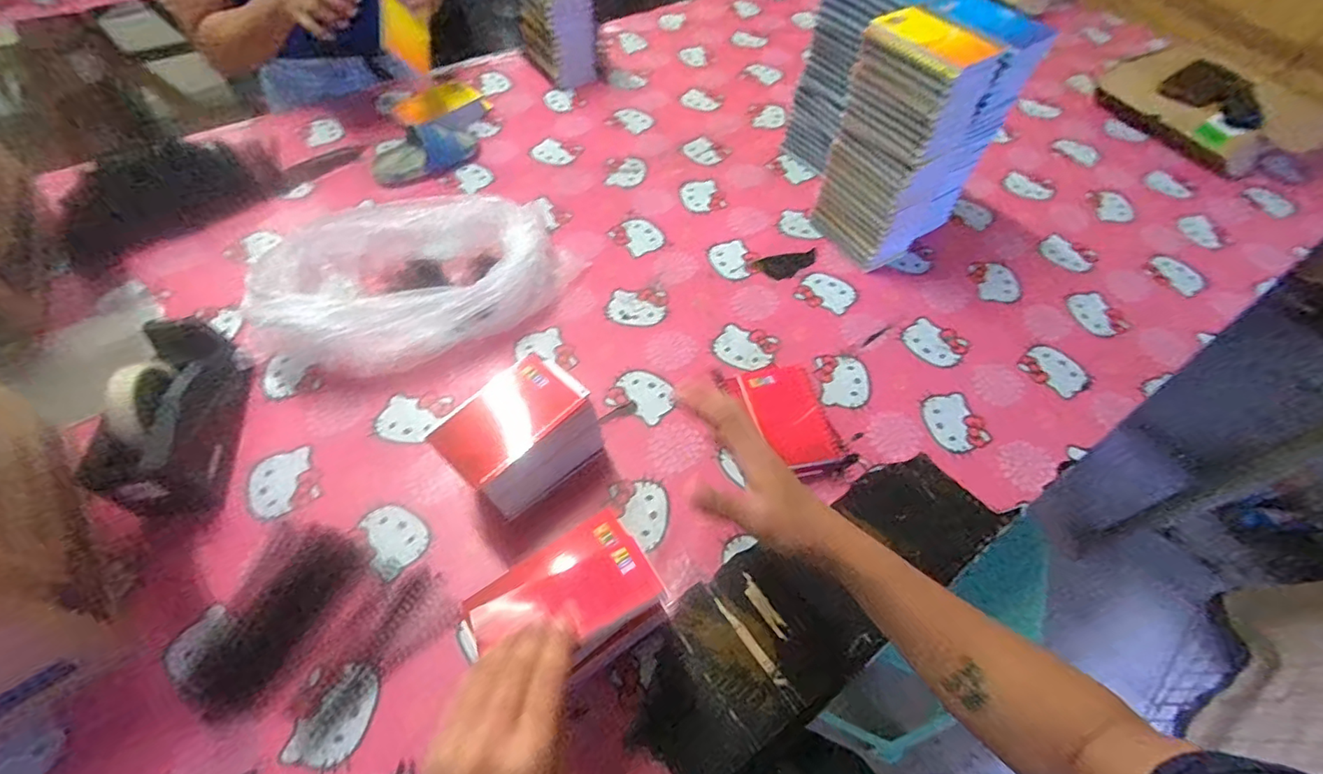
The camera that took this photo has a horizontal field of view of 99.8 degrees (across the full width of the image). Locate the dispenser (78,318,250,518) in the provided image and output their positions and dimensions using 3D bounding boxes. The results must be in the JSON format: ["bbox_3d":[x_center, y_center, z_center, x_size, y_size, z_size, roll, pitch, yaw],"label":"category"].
[{"bbox_3d":[-0.510,0.025,0.584,0.076,0.110,0.206,-8,56,-8],"label":"dispenser"}]

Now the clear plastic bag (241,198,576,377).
[{"bbox_3d":[-0.311,-0.156,0.721,0.354,0.106,0.249,-16,58,-14],"label":"clear plastic bag"}]

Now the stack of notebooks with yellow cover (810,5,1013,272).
[{"bbox_3d":[0.325,-0.324,0.750,0.157,0.285,0.139,-30,62,-21],"label":"stack of notebooks with yellow cover"}]

